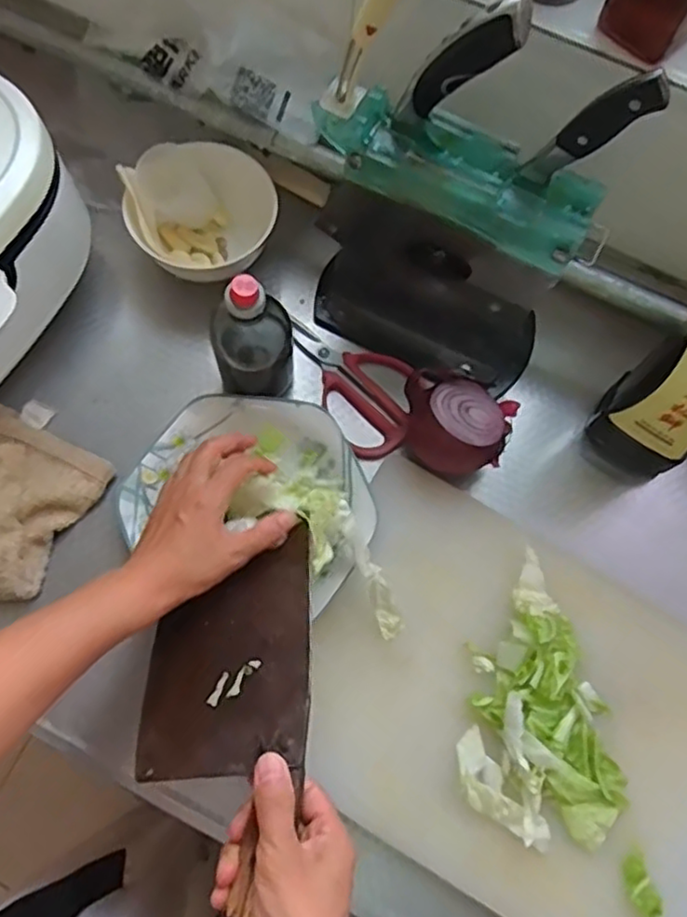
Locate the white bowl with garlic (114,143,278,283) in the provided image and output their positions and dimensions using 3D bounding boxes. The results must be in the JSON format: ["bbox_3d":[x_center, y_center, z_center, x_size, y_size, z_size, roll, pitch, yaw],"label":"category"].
[{"bbox_3d":[-0.130,-0.236,0.635,0.140,0.086,0.105,-24,74,-9],"label":"white bowl with garlic"}]

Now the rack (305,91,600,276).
[{"bbox_3d":[0.080,-0.196,0.488,0.214,0.058,0.061,25,73,6],"label":"rack"}]

